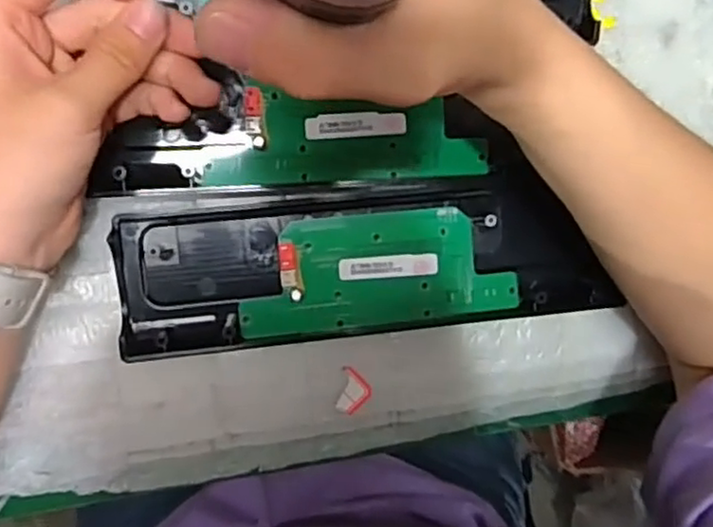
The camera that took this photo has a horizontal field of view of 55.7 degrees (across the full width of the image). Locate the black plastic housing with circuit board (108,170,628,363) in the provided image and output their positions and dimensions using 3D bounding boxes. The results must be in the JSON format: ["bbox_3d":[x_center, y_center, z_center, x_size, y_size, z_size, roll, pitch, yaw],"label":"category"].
[{"bbox_3d":[0.003,-0.001,0.329,0.228,0.023,0.070,-7,94,-8],"label":"black plastic housing with circuit board"}]

